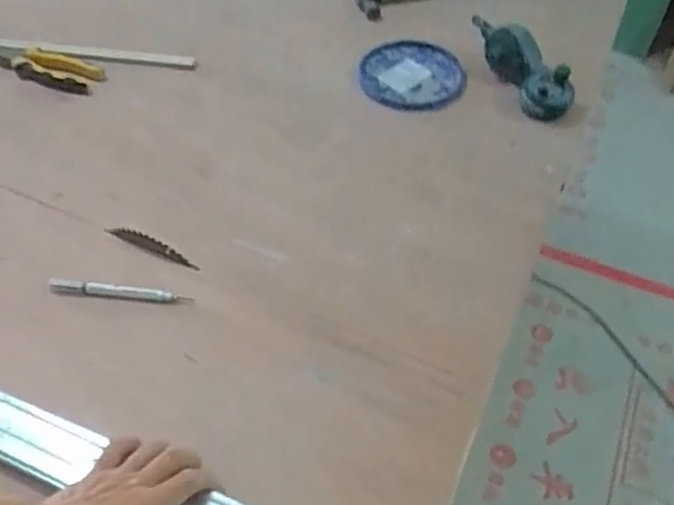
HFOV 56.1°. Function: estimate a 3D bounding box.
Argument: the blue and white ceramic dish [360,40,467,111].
[{"bbox_3d":[0.120,-0.280,1.002,0.163,0.014,0.162,1,53,-2],"label":"blue and white ceramic dish"}]

